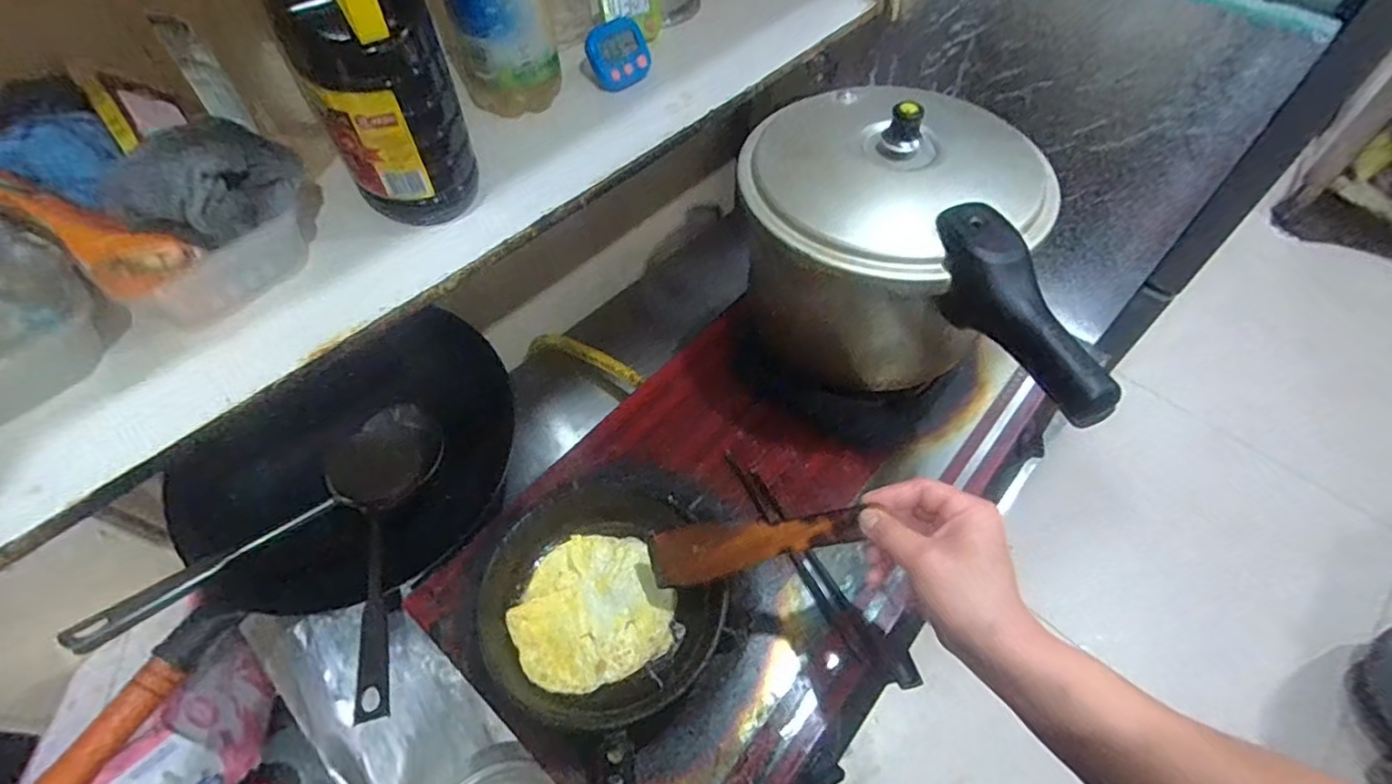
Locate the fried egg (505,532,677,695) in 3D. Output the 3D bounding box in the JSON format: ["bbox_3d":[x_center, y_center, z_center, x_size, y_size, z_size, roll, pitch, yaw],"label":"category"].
[{"bbox_3d":[-0.093,0.189,0.549,0.132,0.010,0.127,-23,58,-15],"label":"fried egg"}]

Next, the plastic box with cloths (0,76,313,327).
[{"bbox_3d":[-0.424,-0.144,0.481,0.172,0.123,0.154,26,60,18],"label":"plastic box with cloths"}]

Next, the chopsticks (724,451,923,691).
[{"bbox_3d":[0.113,0.170,0.627,0.037,0.016,0.281,-29,60,-18],"label":"chopsticks"}]

